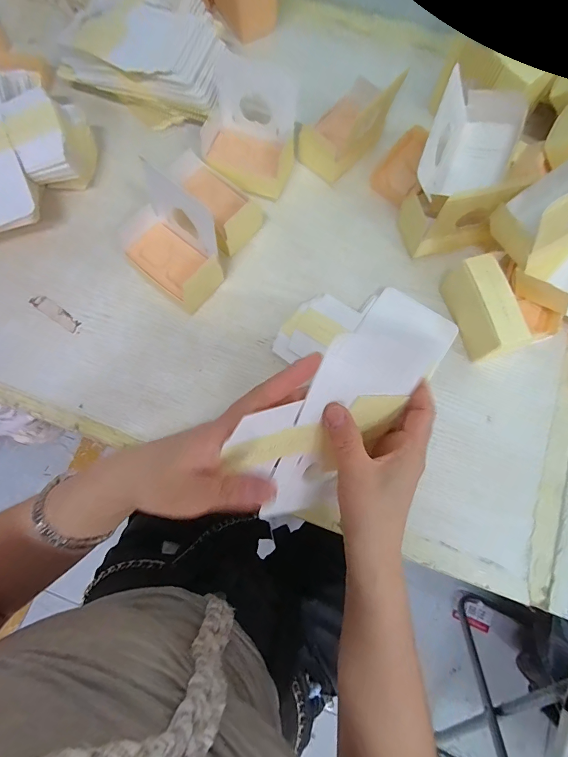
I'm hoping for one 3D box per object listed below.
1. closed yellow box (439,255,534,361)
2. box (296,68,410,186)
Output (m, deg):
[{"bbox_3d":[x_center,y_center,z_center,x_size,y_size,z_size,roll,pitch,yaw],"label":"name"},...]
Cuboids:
[{"bbox_3d":[0.205,-0.071,0.392,0.044,0.060,0.103,-19,77,-4],"label":"closed yellow box"},{"bbox_3d":[0.074,-0.307,0.442,0.120,0.081,0.064,-42,80,-9],"label":"box"}]

